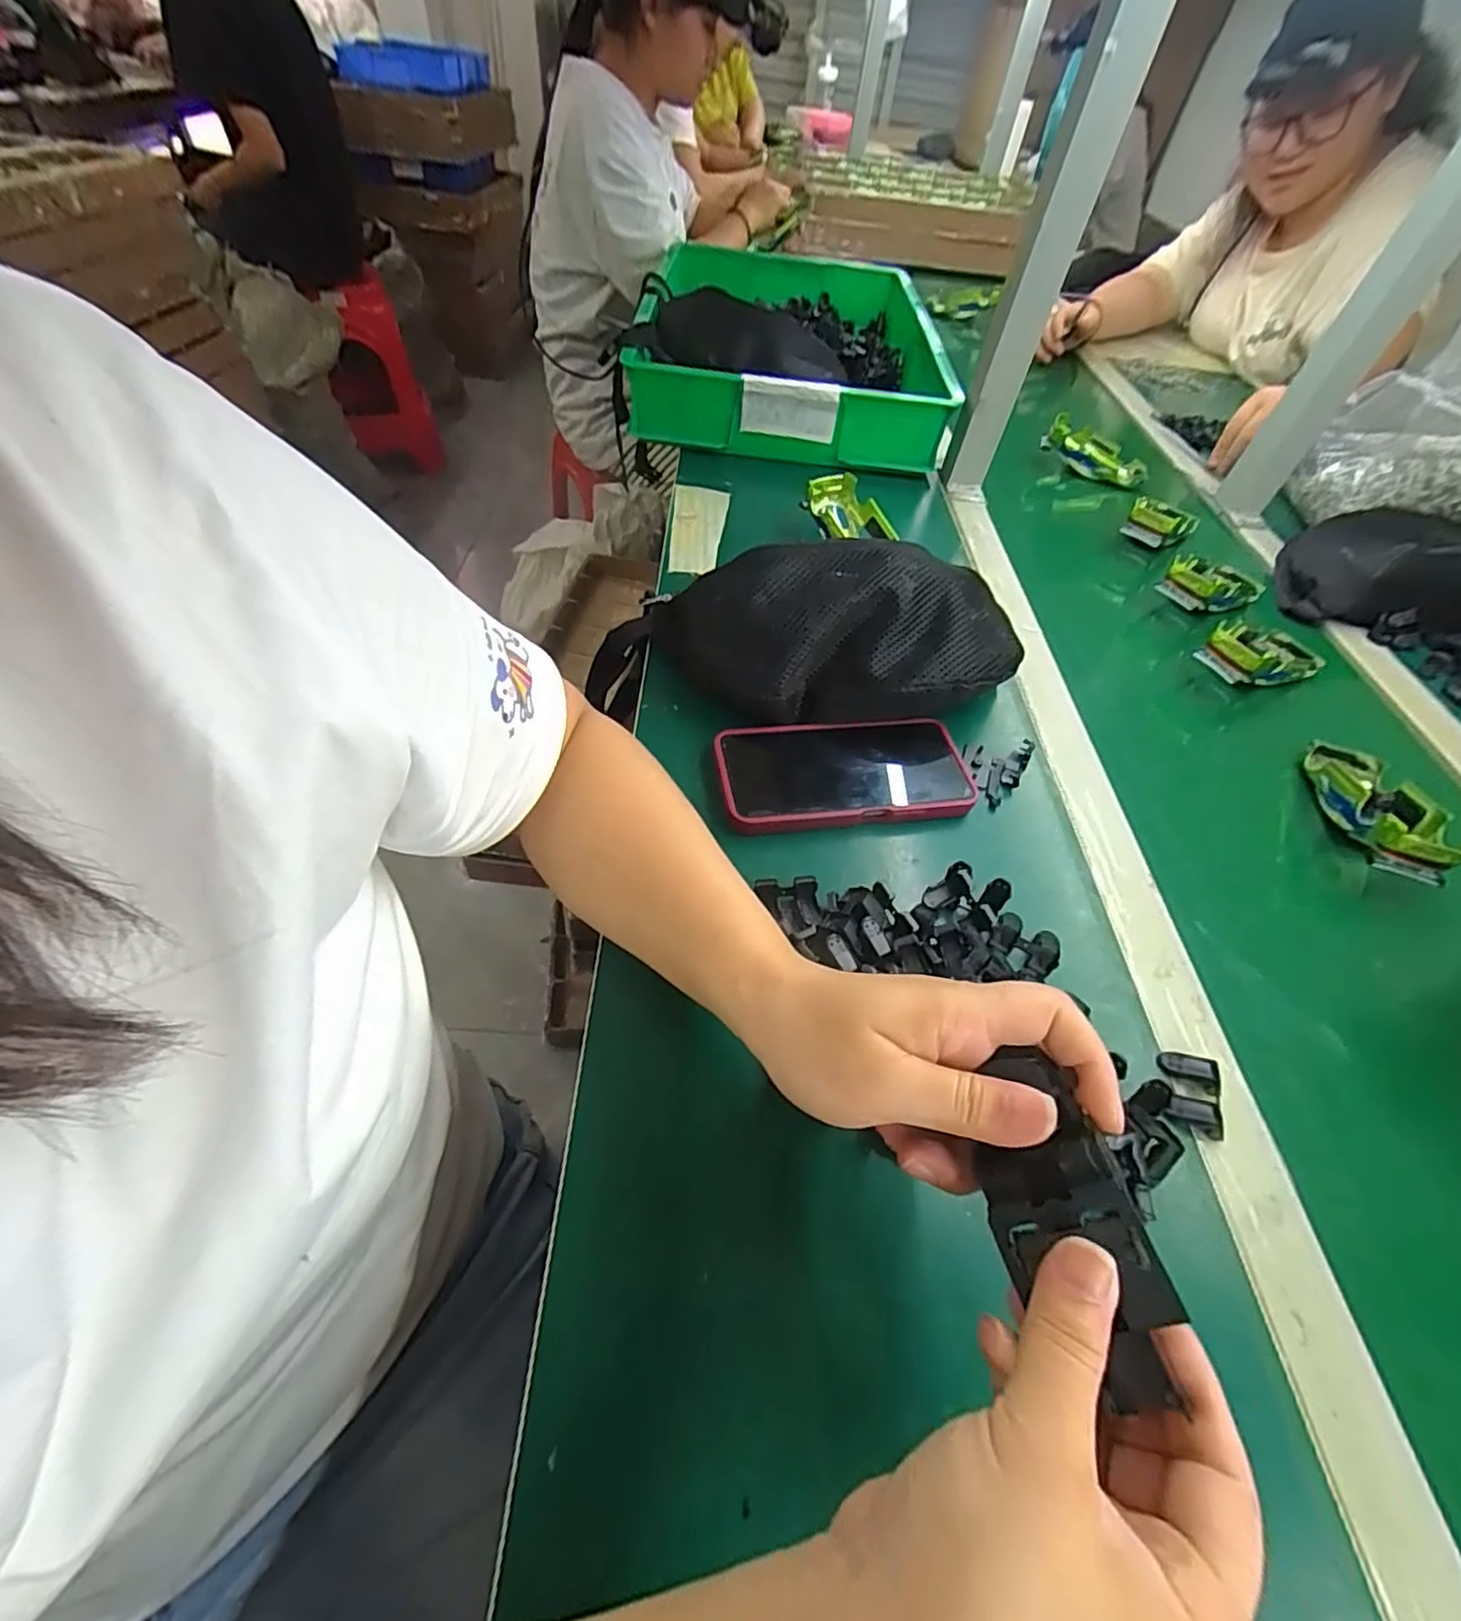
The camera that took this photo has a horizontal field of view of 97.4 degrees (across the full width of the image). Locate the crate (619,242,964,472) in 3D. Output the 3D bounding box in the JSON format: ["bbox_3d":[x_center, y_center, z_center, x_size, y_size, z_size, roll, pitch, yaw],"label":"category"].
[{"bbox_3d":[0.069,-0.616,0.844,0.382,0.081,0.523,8,52,0],"label":"crate"}]

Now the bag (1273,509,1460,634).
[{"bbox_3d":[0.669,-0.237,0.629,0.233,0.067,0.140,2,52,-4],"label":"bag"}]

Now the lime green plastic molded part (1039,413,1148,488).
[{"bbox_3d":[0.447,-0.439,0.790,0.131,0.041,0.055,25,52,-4],"label":"lime green plastic molded part"}]

